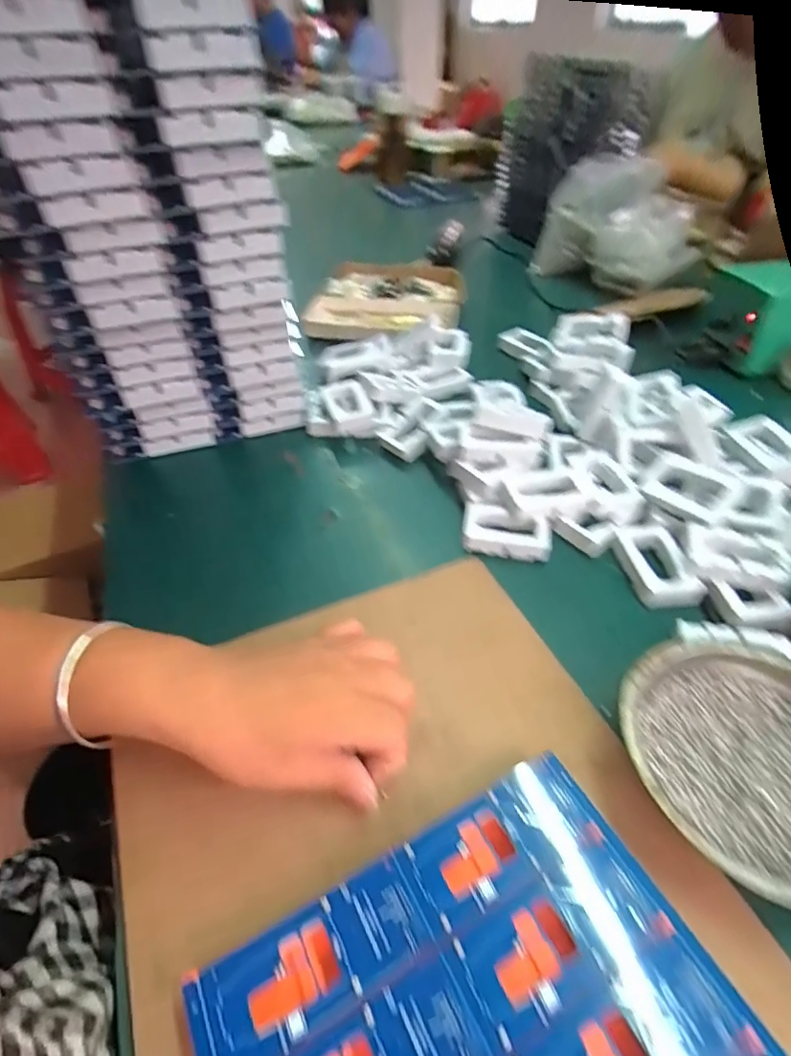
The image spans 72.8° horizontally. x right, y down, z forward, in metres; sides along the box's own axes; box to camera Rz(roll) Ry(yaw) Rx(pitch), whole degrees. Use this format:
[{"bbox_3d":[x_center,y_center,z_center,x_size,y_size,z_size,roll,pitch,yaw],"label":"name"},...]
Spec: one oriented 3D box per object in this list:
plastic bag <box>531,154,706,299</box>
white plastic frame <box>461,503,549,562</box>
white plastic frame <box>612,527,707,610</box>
[{"bbox_3d":[0.327,-0.434,0.779,0.157,0.142,0.165,-17,46,-16],"label":"plastic bag"},{"bbox_3d":[0.086,0.002,0.417,0.066,0.022,0.038,8,46,7],"label":"white plastic frame"},{"bbox_3d":[0.189,0.027,0.391,0.043,0.013,0.068,-5,45,-6],"label":"white plastic frame"}]

